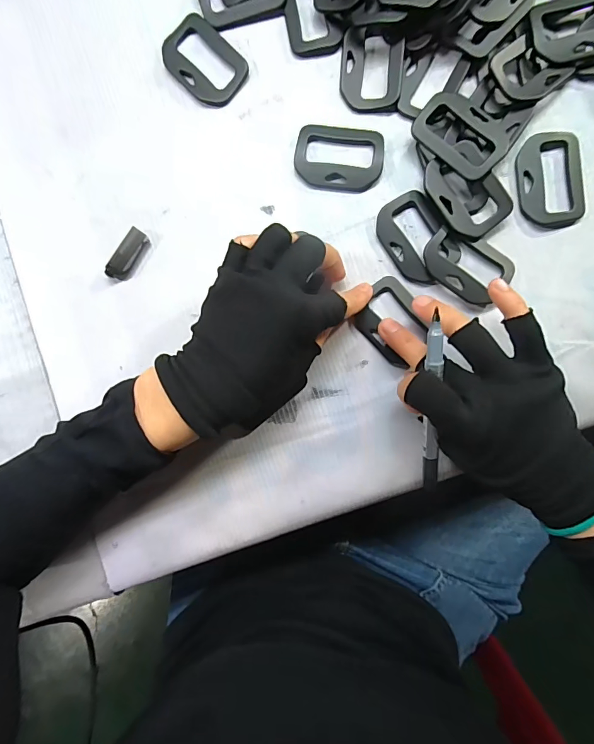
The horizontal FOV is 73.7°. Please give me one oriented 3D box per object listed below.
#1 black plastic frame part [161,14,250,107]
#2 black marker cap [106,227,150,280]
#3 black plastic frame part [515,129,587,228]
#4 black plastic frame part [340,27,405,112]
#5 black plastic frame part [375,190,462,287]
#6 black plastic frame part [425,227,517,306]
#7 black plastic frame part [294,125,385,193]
[{"bbox_3d":[-0.067,-0.221,0.282,0.061,0.006,0.043,41,93,2],"label":"black plastic frame part"},{"bbox_3d":[-0.121,-0.084,0.286,0.015,0.009,0.038,34,93,2],"label":"black marker cap"},{"bbox_3d":[0.173,-0.131,0.269,0.042,0.006,0.062,-6,91,3],"label":"black plastic frame part"},{"bbox_3d":[0.052,-0.210,0.273,0.042,0.009,0.052,5,91,3],"label":"black plastic frame part"},{"bbox_3d":[0.082,-0.093,0.274,0.041,0.006,0.061,-35,89,3],"label":"black plastic frame part"},{"bbox_3d":[0.116,-0.074,0.270,0.059,0.012,0.042,33,93,2],"label":"black plastic frame part"},{"bbox_3d":[0.030,-0.150,0.277,0.060,0.006,0.045,6,92,3],"label":"black plastic frame part"}]

